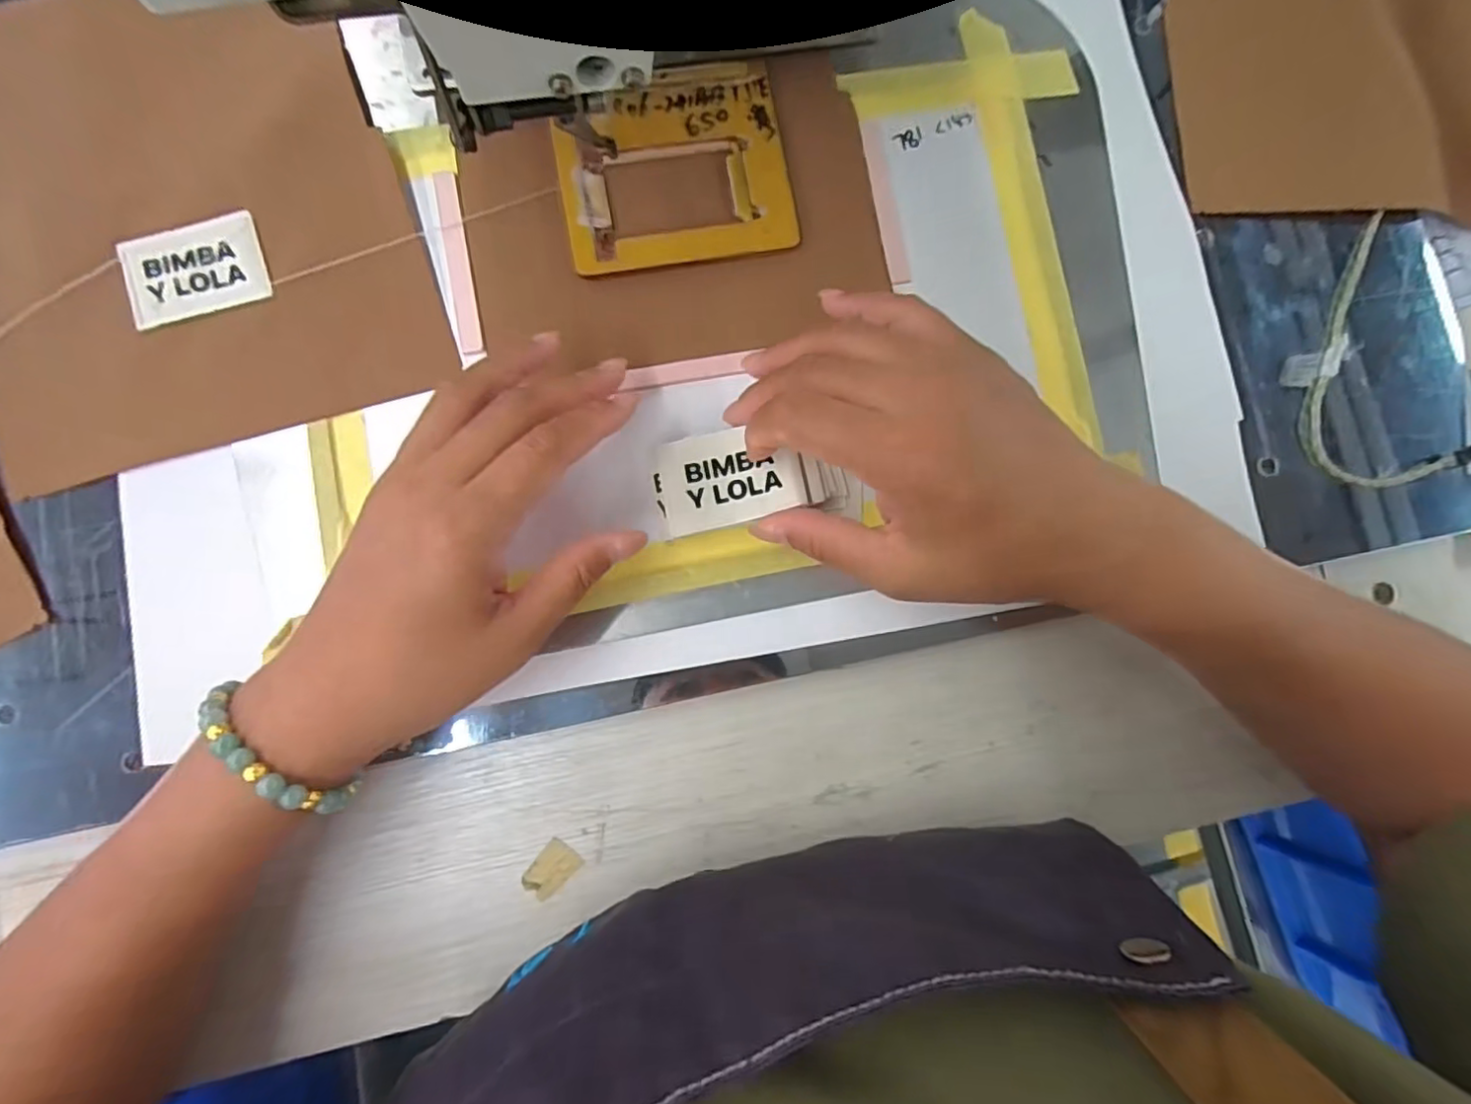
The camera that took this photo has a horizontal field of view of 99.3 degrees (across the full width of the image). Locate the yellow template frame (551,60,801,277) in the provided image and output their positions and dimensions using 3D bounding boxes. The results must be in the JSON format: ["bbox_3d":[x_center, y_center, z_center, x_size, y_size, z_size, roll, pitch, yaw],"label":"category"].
[{"bbox_3d":[-0.029,-0.180,0.292,0.104,0.004,0.092,-10,89,-5],"label":"yellow template frame"}]

